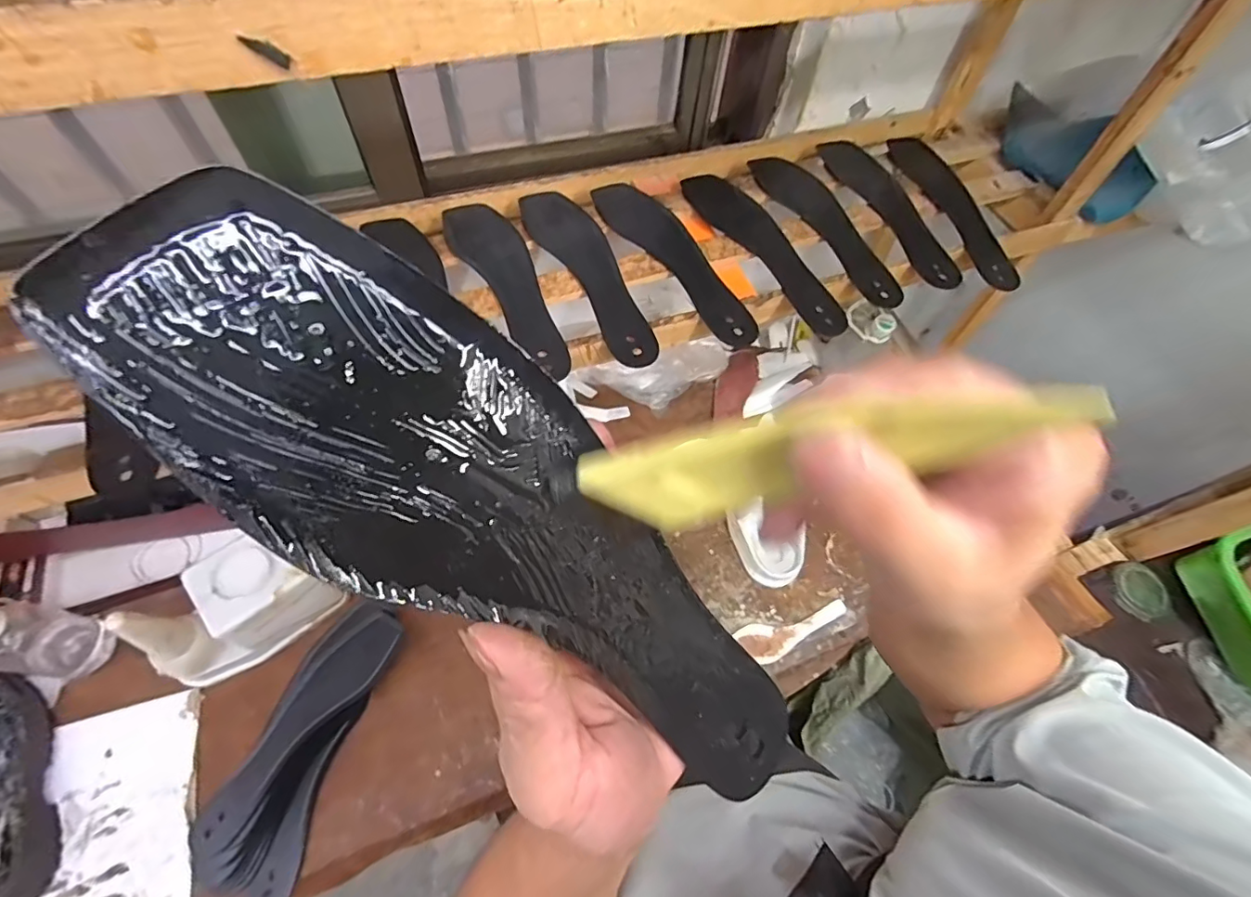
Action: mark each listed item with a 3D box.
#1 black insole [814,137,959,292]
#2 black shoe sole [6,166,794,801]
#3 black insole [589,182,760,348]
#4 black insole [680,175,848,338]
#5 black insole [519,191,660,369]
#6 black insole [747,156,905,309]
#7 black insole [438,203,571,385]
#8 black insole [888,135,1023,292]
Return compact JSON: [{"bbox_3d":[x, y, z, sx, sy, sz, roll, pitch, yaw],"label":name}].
[{"bbox_3d":[0.324,-0.306,0.659,0.073,0.005,0.284,-10,62,-9],"label":"black insole"},{"bbox_3d":[-0.016,0.037,0.167,0.267,0.010,0.071,44,75,-28],"label":"black shoe sole"},{"bbox_3d":[0.055,-0.218,0.594,0.069,0.005,0.275,-26,65,-17],"label":"black insole"},{"bbox_3d":[0.163,-0.237,0.618,0.069,0.017,0.274,-27,64,-13],"label":"black insole"},{"bbox_3d":[-0.039,-0.194,0.574,0.069,0.006,0.278,-21,64,-15],"label":"black insole"},{"bbox_3d":[0.244,-0.276,0.643,0.073,0.012,0.276,-18,63,-14],"label":"black insole"},{"bbox_3d":[-0.125,-0.175,0.556,0.070,0.010,0.264,-21,64,-15],"label":"black insole"},{"bbox_3d":[0.411,-0.310,0.667,0.072,0.004,0.277,-8,61,-8],"label":"black insole"}]

